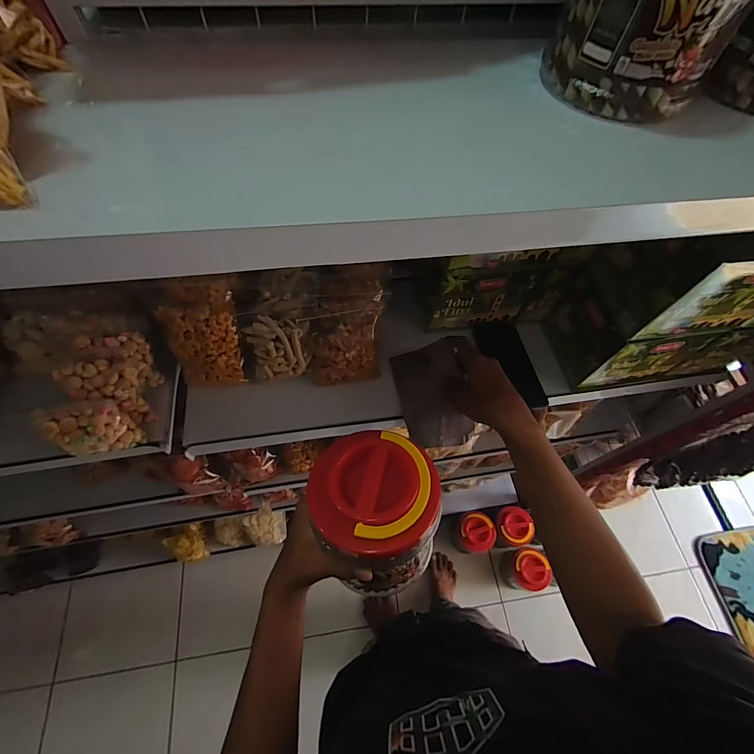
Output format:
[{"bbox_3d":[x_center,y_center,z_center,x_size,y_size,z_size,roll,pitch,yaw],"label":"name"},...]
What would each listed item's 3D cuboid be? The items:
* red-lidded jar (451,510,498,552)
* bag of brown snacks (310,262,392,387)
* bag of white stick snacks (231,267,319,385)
[{"bbox_3d":[0.379,0.641,1.529,0.143,0.243,0.146,1,63,-2],"label":"red-lidded jar"},{"bbox_3d":[-0.039,-0.088,0.575,0.109,0.103,0.165,3,63,-1],"label":"bag of brown snacks"},{"bbox_3d":[-0.144,-0.084,0.552,0.119,0.103,0.138,-6,63,-6],"label":"bag of white stick snacks"}]

